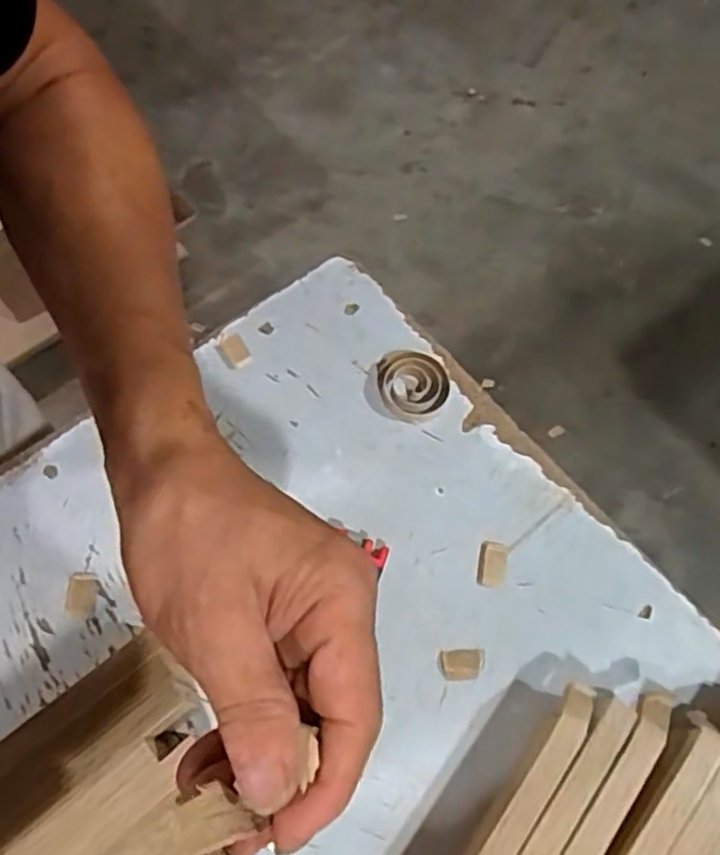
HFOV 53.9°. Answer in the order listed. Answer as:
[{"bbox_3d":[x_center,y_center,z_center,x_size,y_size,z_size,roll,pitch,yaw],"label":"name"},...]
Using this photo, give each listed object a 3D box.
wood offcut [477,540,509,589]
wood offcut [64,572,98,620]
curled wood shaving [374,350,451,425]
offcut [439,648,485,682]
[{"bbox_3d":[0.086,0.088,0.457,0.018,0.004,0.030,12,66,5],"label":"wood offcut"},{"bbox_3d":[-0.176,0.106,0.446,0.018,0.004,0.028,-2,65,-1],"label":"wood offcut"},{"bbox_3d":[0.036,-0.030,0.505,0.055,0.019,0.047,24,67,10],"label":"curled wood shaving"},{"bbox_3d":[0.062,0.144,0.429,0.027,0.004,0.018,-3,65,-2],"label":"offcut"}]

